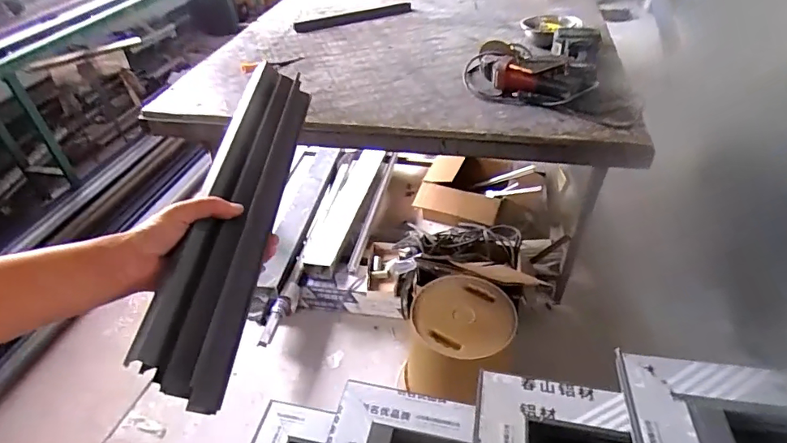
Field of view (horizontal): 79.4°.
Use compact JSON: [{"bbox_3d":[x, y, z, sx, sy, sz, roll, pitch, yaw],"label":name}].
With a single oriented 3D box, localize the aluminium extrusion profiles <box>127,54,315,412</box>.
[{"bbox_3d":[-0.169,-0.029,0.532,0.094,0.048,0.442,-1,47,3],"label":"aluminium extrusion profiles"}]

